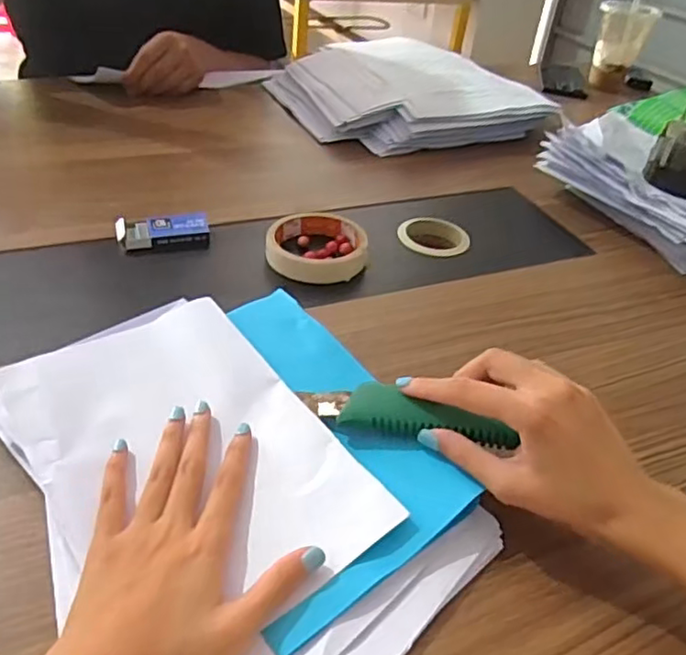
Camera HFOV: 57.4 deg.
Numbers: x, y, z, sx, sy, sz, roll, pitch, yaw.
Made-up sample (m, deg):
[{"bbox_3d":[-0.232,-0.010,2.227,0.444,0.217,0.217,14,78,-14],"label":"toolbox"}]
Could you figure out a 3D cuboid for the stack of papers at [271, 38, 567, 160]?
[{"bbox_3d":[0.080,-0.311,0.833,0.293,0.061,0.296,-13,42,-24],"label":"stack of papers"}]

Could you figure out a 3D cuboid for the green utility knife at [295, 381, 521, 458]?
[{"bbox_3d":[0.034,0.050,0.368,0.124,0.015,0.027,8,37,18],"label":"green utility knife"}]

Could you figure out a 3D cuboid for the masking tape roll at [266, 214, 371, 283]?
[{"bbox_3d":[-0.023,-0.074,0.560,0.087,0.023,0.087,4,38,-4],"label":"masking tape roll"}]

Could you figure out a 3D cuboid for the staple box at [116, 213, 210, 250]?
[{"bbox_3d":[-0.159,-0.084,0.555,0.077,0.020,0.029,-8,41,-19],"label":"staple box"}]

